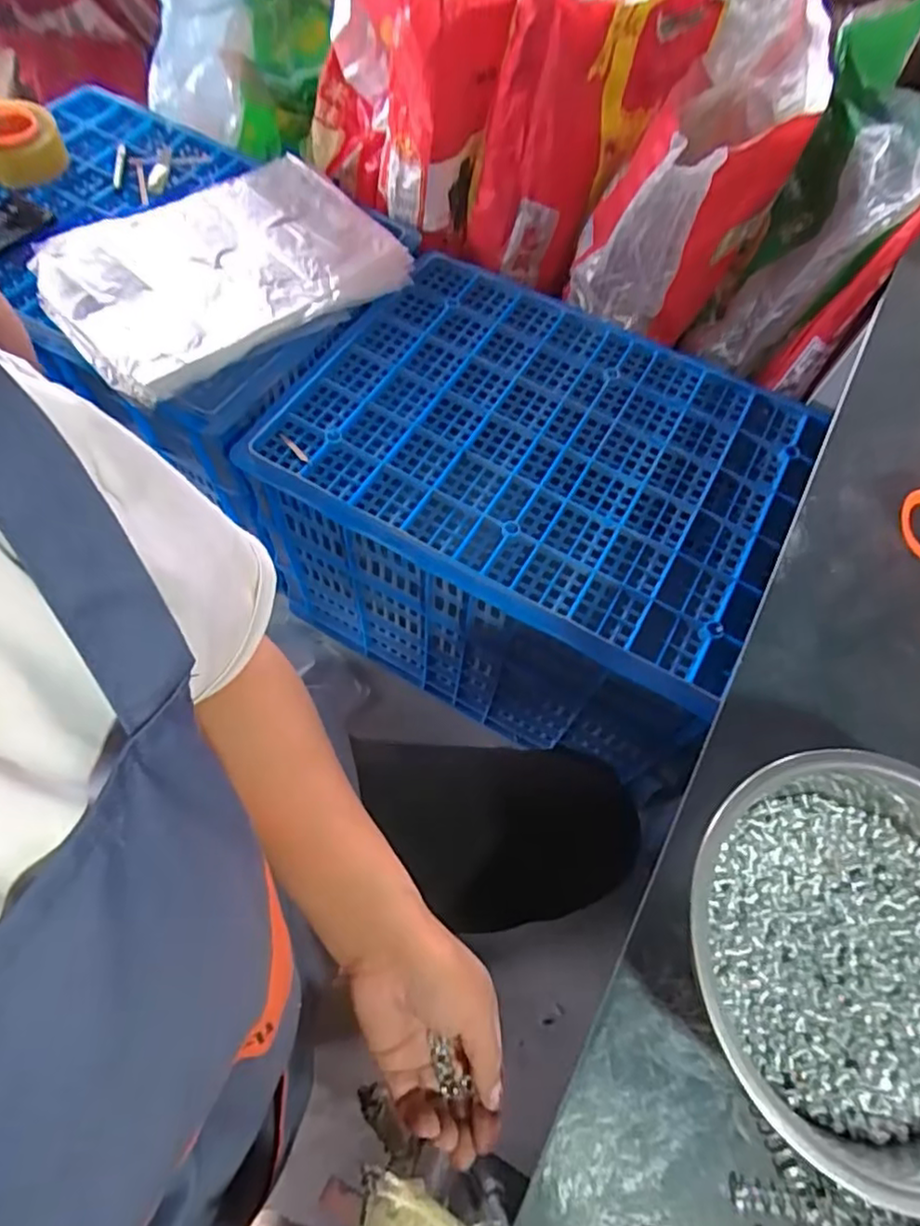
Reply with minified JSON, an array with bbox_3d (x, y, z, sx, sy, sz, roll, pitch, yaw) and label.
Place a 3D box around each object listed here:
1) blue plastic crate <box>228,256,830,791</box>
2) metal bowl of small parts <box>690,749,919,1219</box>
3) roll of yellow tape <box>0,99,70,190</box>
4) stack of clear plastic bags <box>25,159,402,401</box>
[{"bbox_3d":[0.082,-0.133,0.899,0.575,0.343,0.448,27,65,10],"label":"blue plastic crate"},{"bbox_3d":[0.201,0.174,0.322,0.165,0.079,0.175,1,64,-2],"label":"metal bowl of small parts"},{"bbox_3d":[-0.651,-0.698,0.935,0.111,0.065,0.111,-23,67,-13],"label":"roll of yellow tape"},{"bbox_3d":[-0.314,-0.472,0.850,0.423,0.036,0.356,-35,70,-18],"label":"stack of clear plastic bags"}]

